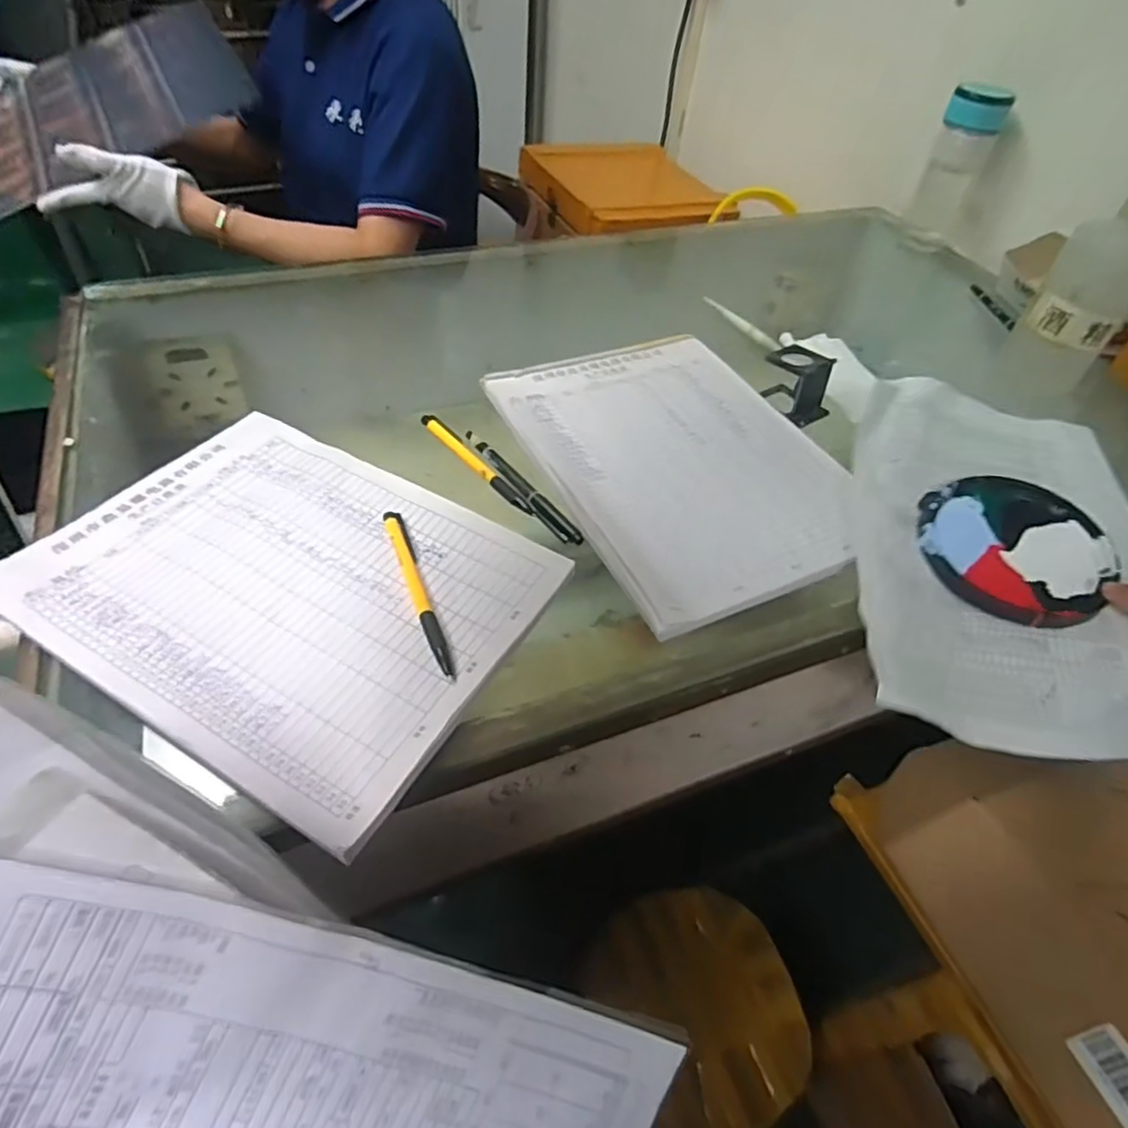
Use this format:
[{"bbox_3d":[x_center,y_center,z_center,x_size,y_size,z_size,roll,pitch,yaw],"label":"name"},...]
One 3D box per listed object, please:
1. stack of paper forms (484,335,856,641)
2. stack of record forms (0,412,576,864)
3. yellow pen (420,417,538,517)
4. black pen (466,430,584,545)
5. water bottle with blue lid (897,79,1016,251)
[{"bbox_3d":[0.086,-0.087,0.520,0.204,0.010,0.293,-17,53,-19],"label":"stack of paper forms"},{"bbox_3d":[-0.167,0.009,0.414,0.284,0.007,0.217,26,52,17],"label":"stack of record forms"},{"bbox_3d":[-0.066,-0.076,0.507,0.012,0.011,0.127,-32,59,-28],"label":"yellow pen"},{"bbox_3d":[-0.031,-0.056,0.493,0.015,0.011,0.135,-27,56,-26],"label":"black pen"},{"bbox_3d":[0.471,-0.478,0.812,0.062,0.172,0.072,27,52,17],"label":"water bottle with blue lid"}]

